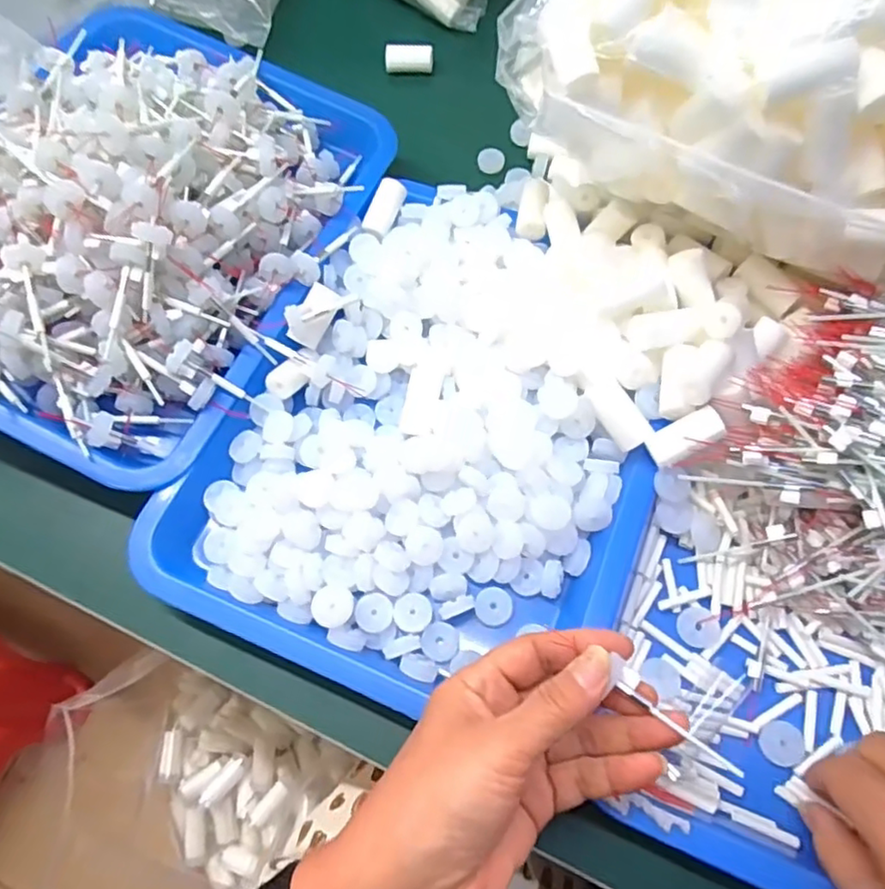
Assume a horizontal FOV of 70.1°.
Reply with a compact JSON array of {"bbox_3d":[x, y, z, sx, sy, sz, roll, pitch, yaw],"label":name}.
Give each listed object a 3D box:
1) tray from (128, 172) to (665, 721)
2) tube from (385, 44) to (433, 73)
[{"bbox_3d":[0.005,-0.016,0.378,0.249,0.043,0.325,25,69,13],"label":"tray"},{"bbox_3d":[-0.029,-0.340,0.557,0.042,0.019,0.017,-5,65,0],"label":"tube"}]

